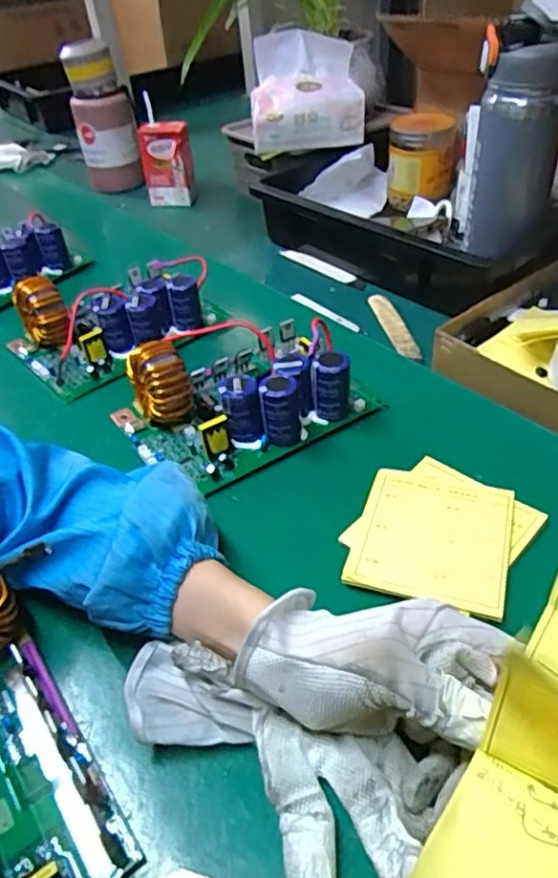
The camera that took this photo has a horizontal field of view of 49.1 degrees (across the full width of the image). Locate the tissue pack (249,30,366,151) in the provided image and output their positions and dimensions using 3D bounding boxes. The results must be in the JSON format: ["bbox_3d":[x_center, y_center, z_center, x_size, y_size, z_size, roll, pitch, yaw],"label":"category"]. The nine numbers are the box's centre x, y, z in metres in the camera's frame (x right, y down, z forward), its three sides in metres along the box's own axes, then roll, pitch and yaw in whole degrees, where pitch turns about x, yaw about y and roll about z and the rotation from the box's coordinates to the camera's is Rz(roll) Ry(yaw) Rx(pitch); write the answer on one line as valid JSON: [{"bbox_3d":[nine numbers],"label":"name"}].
[{"bbox_3d":[0.033,-0.437,0.782,0.144,0.127,0.091,-3,41,3],"label":"tissue pack"}]

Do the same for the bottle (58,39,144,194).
[{"bbox_3d":[-0.274,-0.496,0.948,0.091,0.188,0.081,-13,41,-8],"label":"bottle"}]

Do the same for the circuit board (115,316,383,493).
[{"bbox_3d":[-0.034,-0.047,0.500,0.186,0.061,0.138,-26,45,-23],"label":"circuit board"}]

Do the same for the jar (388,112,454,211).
[{"bbox_3d":[0.187,-0.371,0.811,0.086,0.098,0.074,4,41,10],"label":"jar"}]

